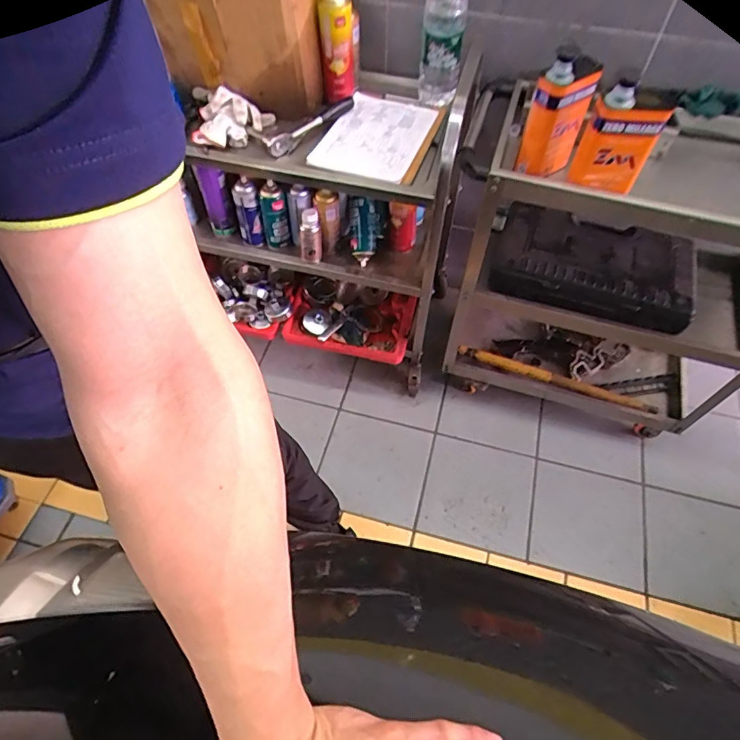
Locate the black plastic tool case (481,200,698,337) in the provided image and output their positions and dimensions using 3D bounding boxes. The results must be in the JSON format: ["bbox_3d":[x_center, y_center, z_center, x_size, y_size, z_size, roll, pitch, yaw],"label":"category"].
[{"bbox_3d":[0.541,-0.269,1.227,0.461,0.128,0.310,14,58,9],"label":"black plastic tool case"}]

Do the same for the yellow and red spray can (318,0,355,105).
[{"bbox_3d":[-0.073,-0.712,1.093,0.081,0.214,0.064,-4,57,-3],"label":"yellow and red spray can"}]

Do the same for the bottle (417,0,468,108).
[{"bbox_3d":[0.161,-0.749,1.087,0.093,0.326,0.078,4,55,2],"label":"bottle"}]

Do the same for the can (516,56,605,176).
[{"bbox_3d":[0.342,-0.469,0.917,0.131,0.209,0.068,-30,61,-20],"label":"can"}]

